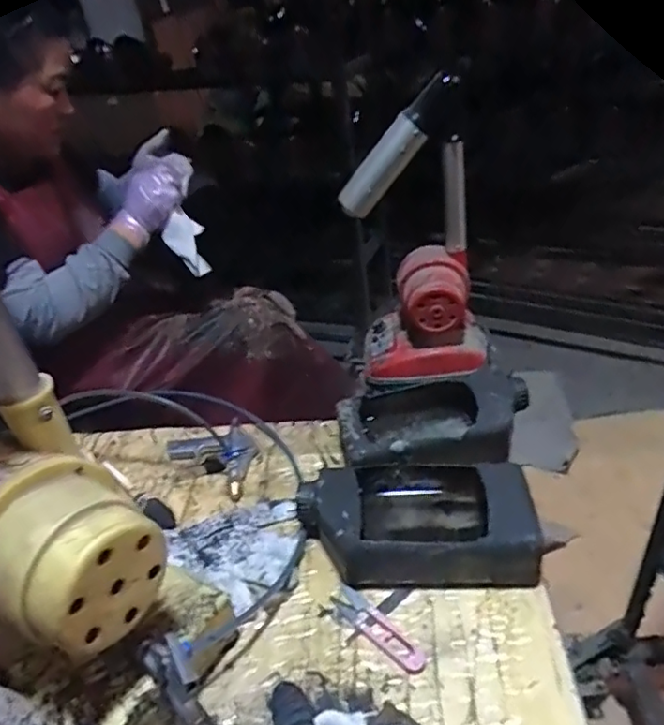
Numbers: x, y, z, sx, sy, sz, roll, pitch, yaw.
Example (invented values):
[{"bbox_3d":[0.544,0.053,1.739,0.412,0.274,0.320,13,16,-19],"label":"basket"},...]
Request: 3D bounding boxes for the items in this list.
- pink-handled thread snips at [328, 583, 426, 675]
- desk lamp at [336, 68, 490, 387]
[{"bbox_3d":[0.040,0.235,0.516,0.027,0.005,0.103,-32,41,-32],"label":"pink-handled thread snips"},{"bbox_3d":[0.146,-0.187,1.000,0.216,0.454,0.171,-17,35,-14],"label":"desk lamp"}]

